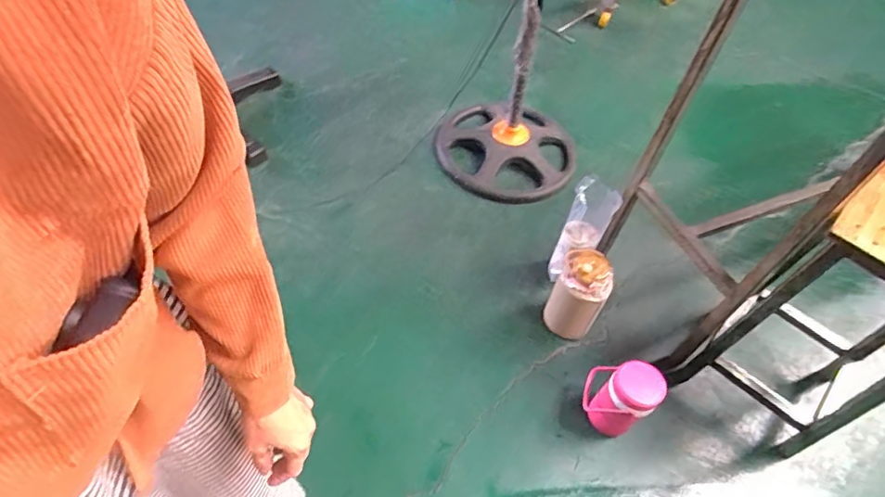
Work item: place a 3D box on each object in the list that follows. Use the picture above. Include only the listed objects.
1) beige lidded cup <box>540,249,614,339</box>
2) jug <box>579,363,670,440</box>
[{"bbox_3d":[0.353,0.110,1.373,0.128,0.245,0.146,24,56,13],"label":"beige lidded cup"},{"bbox_3d":[0.405,0.343,1.227,0.150,0.185,0.125,24,54,12],"label":"jug"}]

